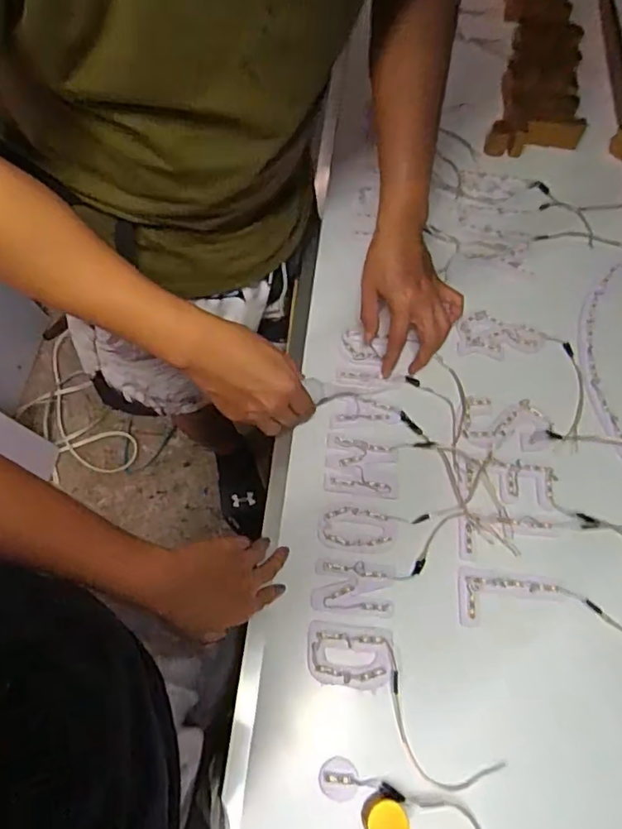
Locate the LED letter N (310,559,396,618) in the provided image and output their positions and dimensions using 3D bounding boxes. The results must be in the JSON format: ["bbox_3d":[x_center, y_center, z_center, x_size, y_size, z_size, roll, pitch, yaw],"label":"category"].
[{"bbox_3d":[0.044,0.177,0.568,0.083,0.004,0.052,4,64,-1],"label":"LED letter N"}]

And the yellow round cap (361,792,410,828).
[{"bbox_3d":[0.062,0.339,0.464,0.033,0.041,0.035,1,65,-2],"label":"yellow round cap"}]

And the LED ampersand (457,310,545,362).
[{"bbox_3d":[0.240,-0.100,0.708,0.108,0.007,0.063,5,64,-1],"label":"LED ampersand"}]

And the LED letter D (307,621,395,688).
[{"bbox_3d":[0.038,0.231,0.537,0.082,0.007,0.055,5,64,-1],"label":"LED letter D"}]

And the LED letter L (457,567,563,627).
[{"bbox_3d":[0.203,0.190,0.572,0.108,0.012,0.056,5,64,-1],"label":"LED letter L"}]

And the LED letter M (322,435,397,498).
[{"bbox_3d":[0.057,0.057,0.622,0.079,0.004,0.068,6,64,0],"label":"LED letter M"}]

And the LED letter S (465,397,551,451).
[{"bbox_3d":[0.231,0.010,0.654,0.101,0.004,0.065,7,64,0],"label":"LED letter S"}]

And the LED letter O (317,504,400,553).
[{"bbox_3d":[0.050,0.121,0.593,0.084,0.004,0.051,5,64,-1],"label":"LED letter O"}]

